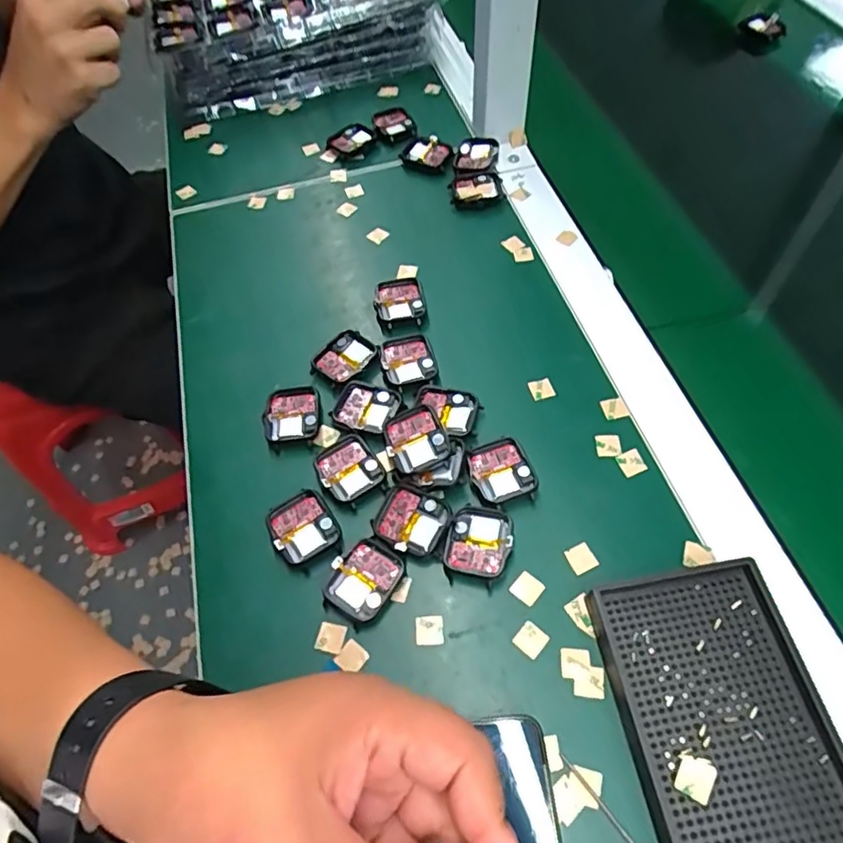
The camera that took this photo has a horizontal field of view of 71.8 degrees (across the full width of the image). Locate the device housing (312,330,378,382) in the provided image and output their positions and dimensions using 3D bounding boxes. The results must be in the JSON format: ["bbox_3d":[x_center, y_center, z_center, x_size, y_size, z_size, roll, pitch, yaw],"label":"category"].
[{"bbox_3d":[-0.054,-0.047,0.427,0.034,0.006,0.044,35,66,22],"label":"device housing"}]

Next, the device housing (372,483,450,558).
[{"bbox_3d":[-0.006,0.060,0.355,0.042,0.008,0.039,23,62,17],"label":"device housing"}]

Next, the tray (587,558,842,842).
[{"bbox_3d":[0.149,0.145,0.290,0.093,0.020,0.135,-9,58,-2],"label":"tray"}]

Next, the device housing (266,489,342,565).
[{"bbox_3d":[-0.072,0.066,0.361,0.038,0.008,0.041,-28,61,-13],"label":"device housing"}]

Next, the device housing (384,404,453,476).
[{"bbox_3d":[-0.003,0.012,0.379,0.037,0.013,0.041,-18,59,-8],"label":"device housing"}]

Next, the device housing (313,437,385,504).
[{"bbox_3d":[-0.047,0.031,0.379,0.037,0.005,0.040,-36,63,-18],"label":"device housing"}]

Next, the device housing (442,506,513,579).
[{"bbox_3d":[0.034,0.072,0.347,0.037,0.012,0.041,16,60,13],"label":"device housing"}]

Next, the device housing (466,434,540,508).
[{"bbox_3d":[0.051,0.033,0.371,0.038,0.009,0.043,-18,59,-8],"label":"device housing"}]

